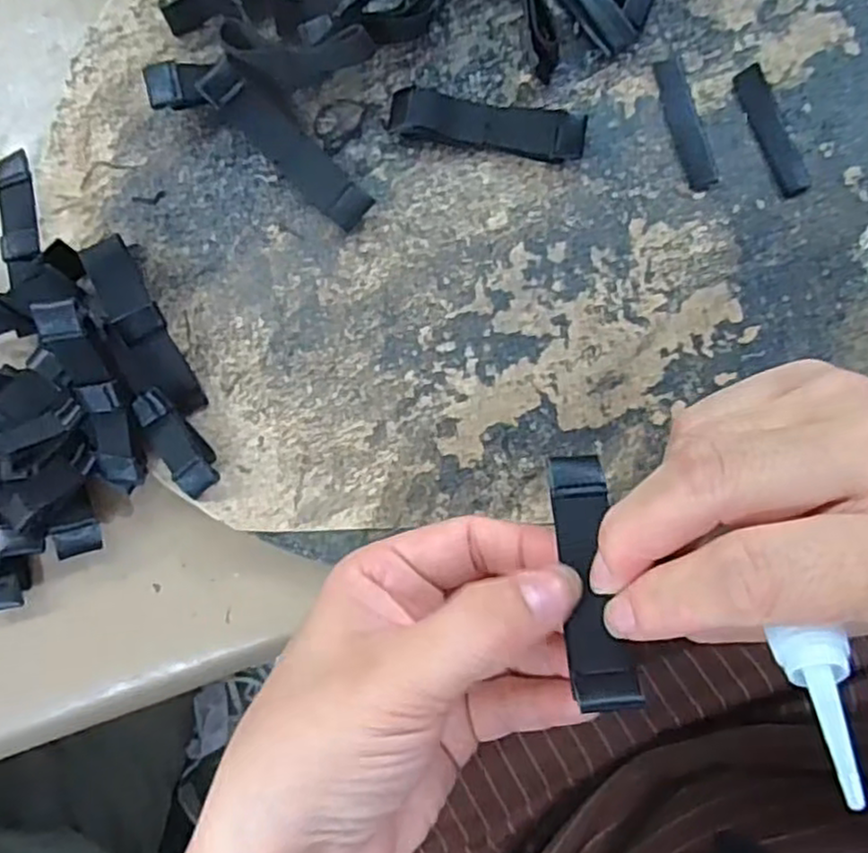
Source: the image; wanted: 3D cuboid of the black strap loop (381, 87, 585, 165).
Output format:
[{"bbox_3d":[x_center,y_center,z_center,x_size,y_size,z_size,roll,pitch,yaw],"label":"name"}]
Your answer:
[{"bbox_3d":[0.019,-0.106,0.255,0.068,0.010,0.017,11,90,5],"label":"black strap loop"}]

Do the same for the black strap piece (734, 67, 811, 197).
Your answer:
[{"bbox_3d":[0.119,-0.103,0.251,0.012,0.004,0.046,-22,87,4],"label":"black strap piece"}]

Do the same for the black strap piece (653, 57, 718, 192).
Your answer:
[{"bbox_3d":[0.089,-0.107,0.254,0.011,0.004,0.047,-17,88,4],"label":"black strap piece"}]

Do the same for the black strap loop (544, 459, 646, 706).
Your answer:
[{"bbox_3d":[0.042,0.040,0.190,0.016,0.010,0.067,-6,61,4],"label":"black strap loop"}]

